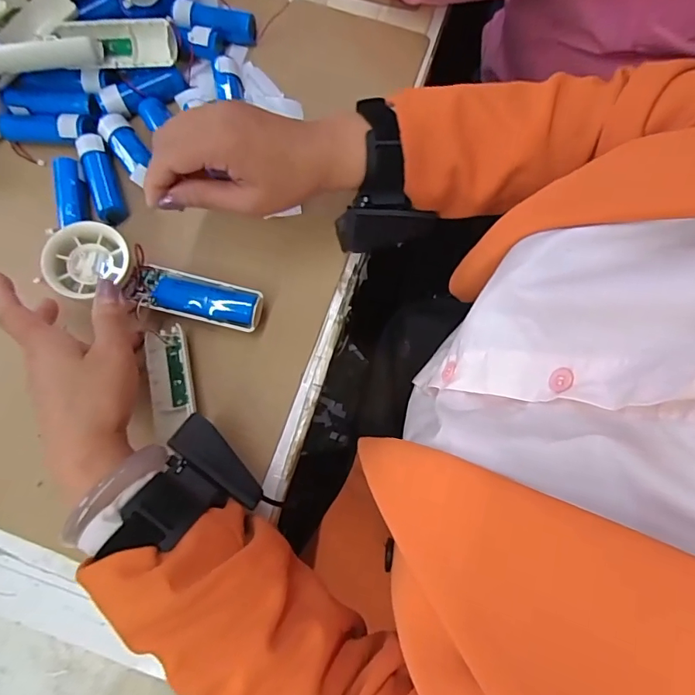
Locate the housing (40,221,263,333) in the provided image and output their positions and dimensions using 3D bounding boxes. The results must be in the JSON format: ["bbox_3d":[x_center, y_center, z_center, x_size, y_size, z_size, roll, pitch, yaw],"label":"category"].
[{"bbox_3d":[-0.141,-0.046,0.352,0.151,0.024,0.052,18,80,-10],"label":"housing"}]

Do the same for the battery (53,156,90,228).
[{"bbox_3d":[-0.222,-0.125,0.385,0.022,0.019,0.059,-9,76,-1],"label":"battery"}]

